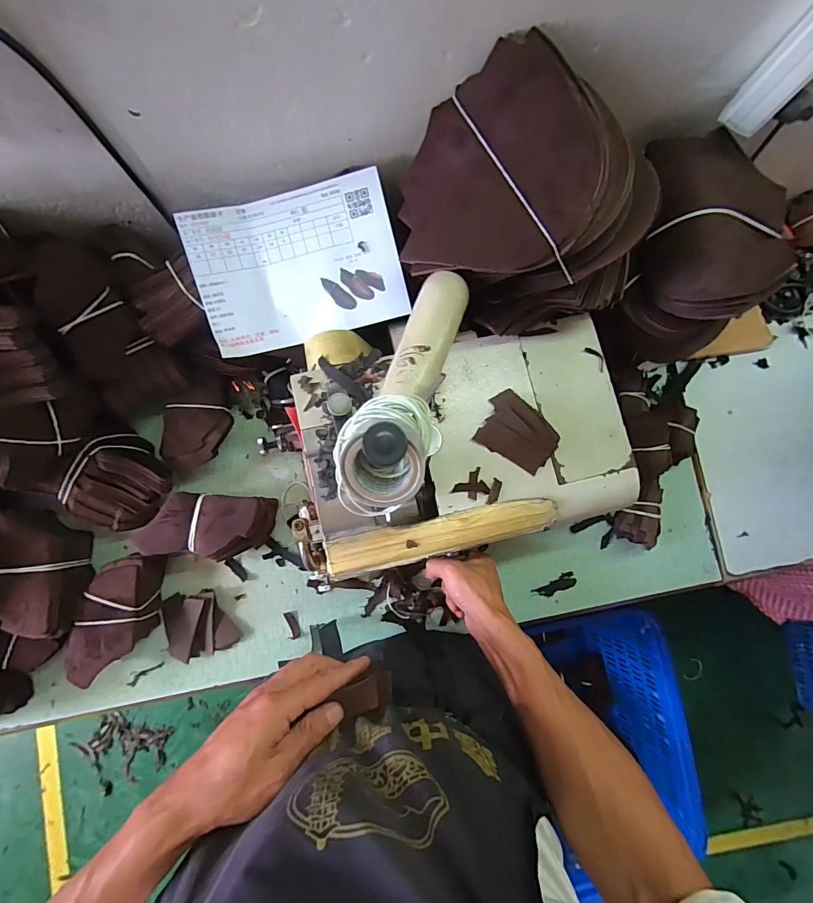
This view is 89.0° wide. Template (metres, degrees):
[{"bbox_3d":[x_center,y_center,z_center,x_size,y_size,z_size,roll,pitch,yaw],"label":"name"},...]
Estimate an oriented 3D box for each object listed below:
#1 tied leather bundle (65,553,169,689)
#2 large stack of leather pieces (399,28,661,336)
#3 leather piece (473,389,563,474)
[{"bbox_3d":[-0.341,0.192,0.489,0.074,0.057,0.143,6,84,-4],"label":"tied leather bundle"},{"bbox_3d":[0.116,-0.224,0.388,0.233,0.147,0.177,11,84,-4],"label":"large stack of leather pieces"},{"bbox_3d":[0.119,-0.021,0.433,0.079,0.014,0.066,36,83,-1],"label":"leather piece"}]

